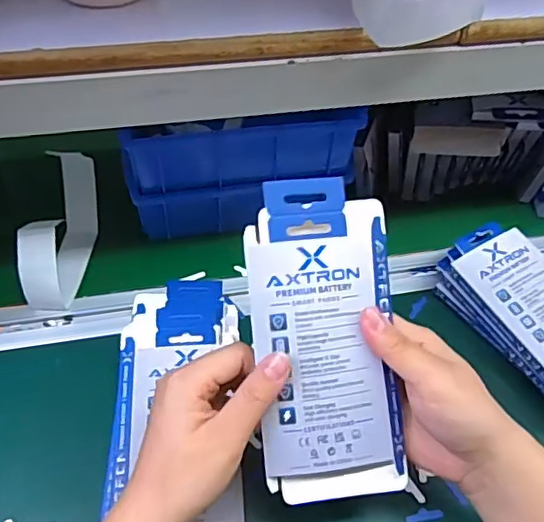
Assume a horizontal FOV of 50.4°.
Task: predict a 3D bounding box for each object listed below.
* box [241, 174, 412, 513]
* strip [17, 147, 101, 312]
[{"bbox_3d":[0.032,0.047,0.343,0.084,0.015,0.187,-6,90,-7],"label":"box"},{"bbox_3d":[-0.184,-0.021,0.501,0.042,0.071,0.127,6,54,0],"label":"strip"}]

